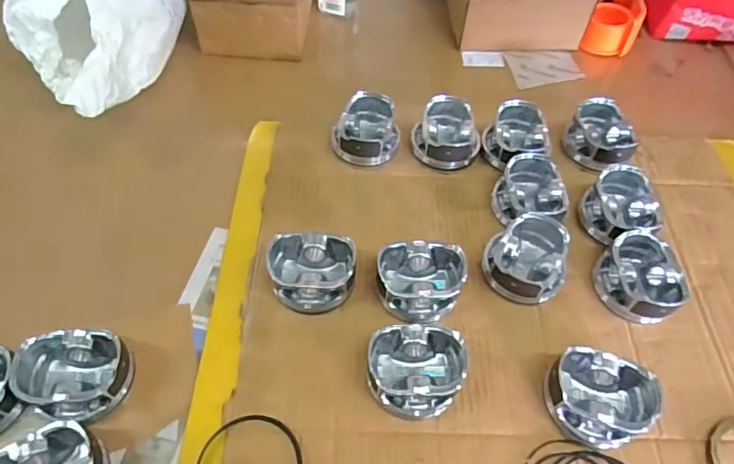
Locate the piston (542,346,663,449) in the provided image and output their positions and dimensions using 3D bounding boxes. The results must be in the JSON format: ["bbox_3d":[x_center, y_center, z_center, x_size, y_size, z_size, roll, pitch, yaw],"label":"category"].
[{"bbox_3d":[0.207,0.149,0.456,0.092,0.044,0.077,9,57,4],"label":"piston"}]

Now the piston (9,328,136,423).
[{"bbox_3d":[-0.258,0.128,0.454,0.091,0.047,0.074,-1,57,-2],"label":"piston"}]

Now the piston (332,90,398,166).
[{"bbox_3d":[-0.001,-0.126,0.634,0.083,0.048,0.085,6,57,2],"label":"piston"}]

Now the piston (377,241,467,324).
[{"bbox_3d":[0.053,0.051,0.515,0.084,0.049,0.072,2,57,0],"label":"piston"}]

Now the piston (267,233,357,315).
[{"bbox_3d":[-0.056,0.042,0.517,0.088,0.046,0.075,4,57,1],"label":"piston"}]

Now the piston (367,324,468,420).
[{"bbox_3d":[0.043,0.127,0.463,0.086,0.044,0.077,2,57,-1],"label":"piston"}]

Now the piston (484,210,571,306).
[{"bbox_3d":[0.169,0.025,0.534,0.082,0.054,0.089,1,57,-1],"label":"piston"}]

